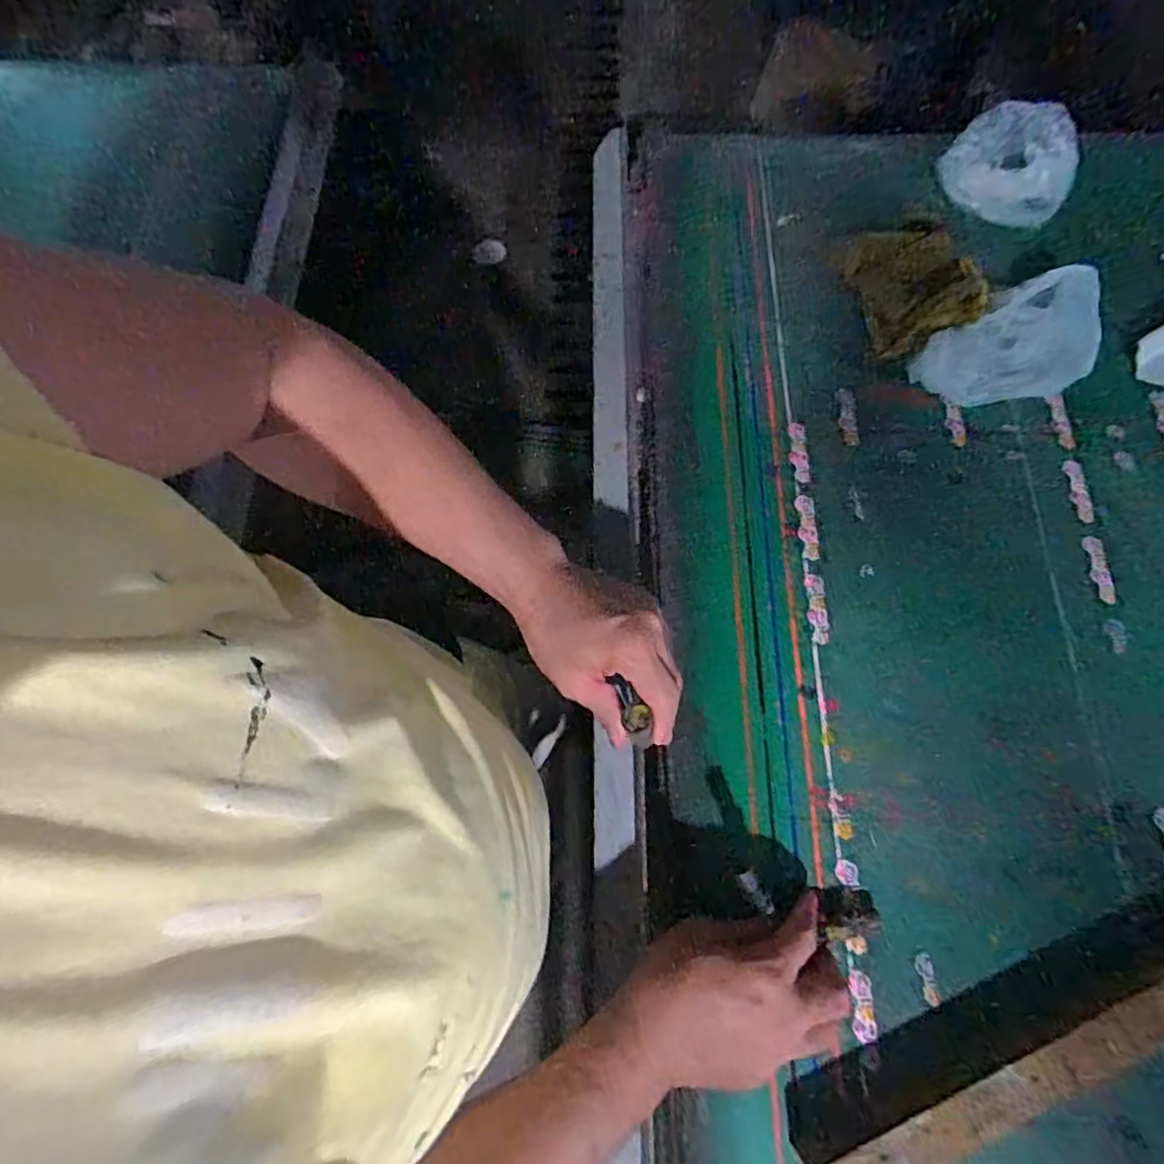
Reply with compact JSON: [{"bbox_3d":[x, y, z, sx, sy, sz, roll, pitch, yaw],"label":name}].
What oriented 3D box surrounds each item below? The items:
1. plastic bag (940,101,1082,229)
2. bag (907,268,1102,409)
[{"bbox_3d":[0.449,-0.439,0.672,0.129,0.056,0.108,37,75,11],"label":"plastic bag"},{"bbox_3d":[0.419,-0.225,0.617,0.177,0.051,0.105,-30,75,-10],"label":"bag"}]

